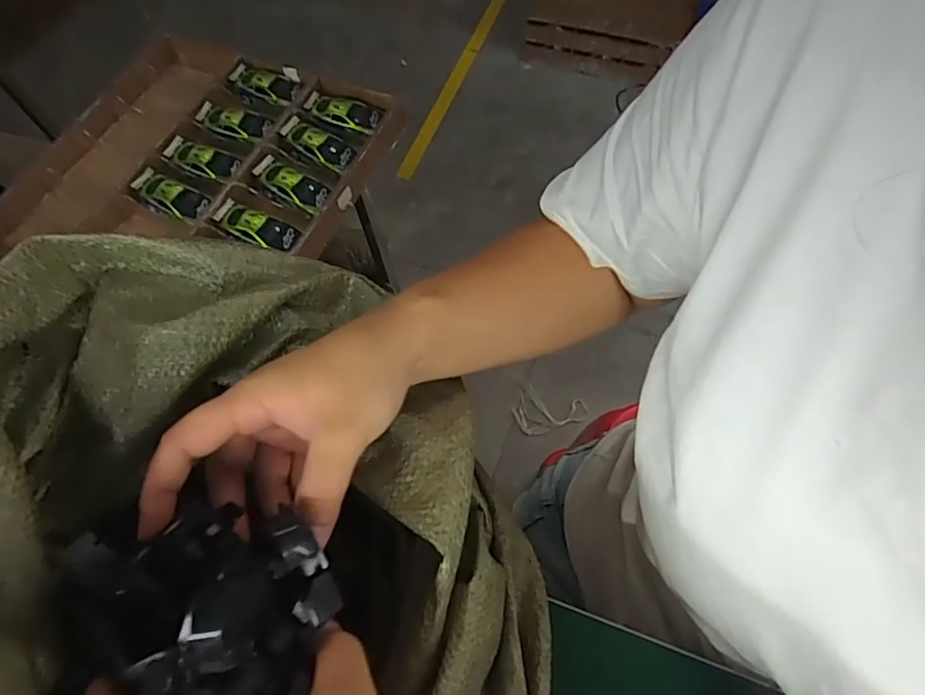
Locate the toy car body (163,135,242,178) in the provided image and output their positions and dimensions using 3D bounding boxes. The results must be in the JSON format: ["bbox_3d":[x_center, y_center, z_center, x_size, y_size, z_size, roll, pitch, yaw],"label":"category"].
[{"bbox_3d":[-0.386,-0.282,0.832,0.114,0.046,0.052,17,62,-6],"label":"toy car body"}]

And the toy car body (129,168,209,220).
[{"bbox_3d":[-0.418,-0.216,0.795,0.120,0.025,0.051,25,65,15],"label":"toy car body"}]

